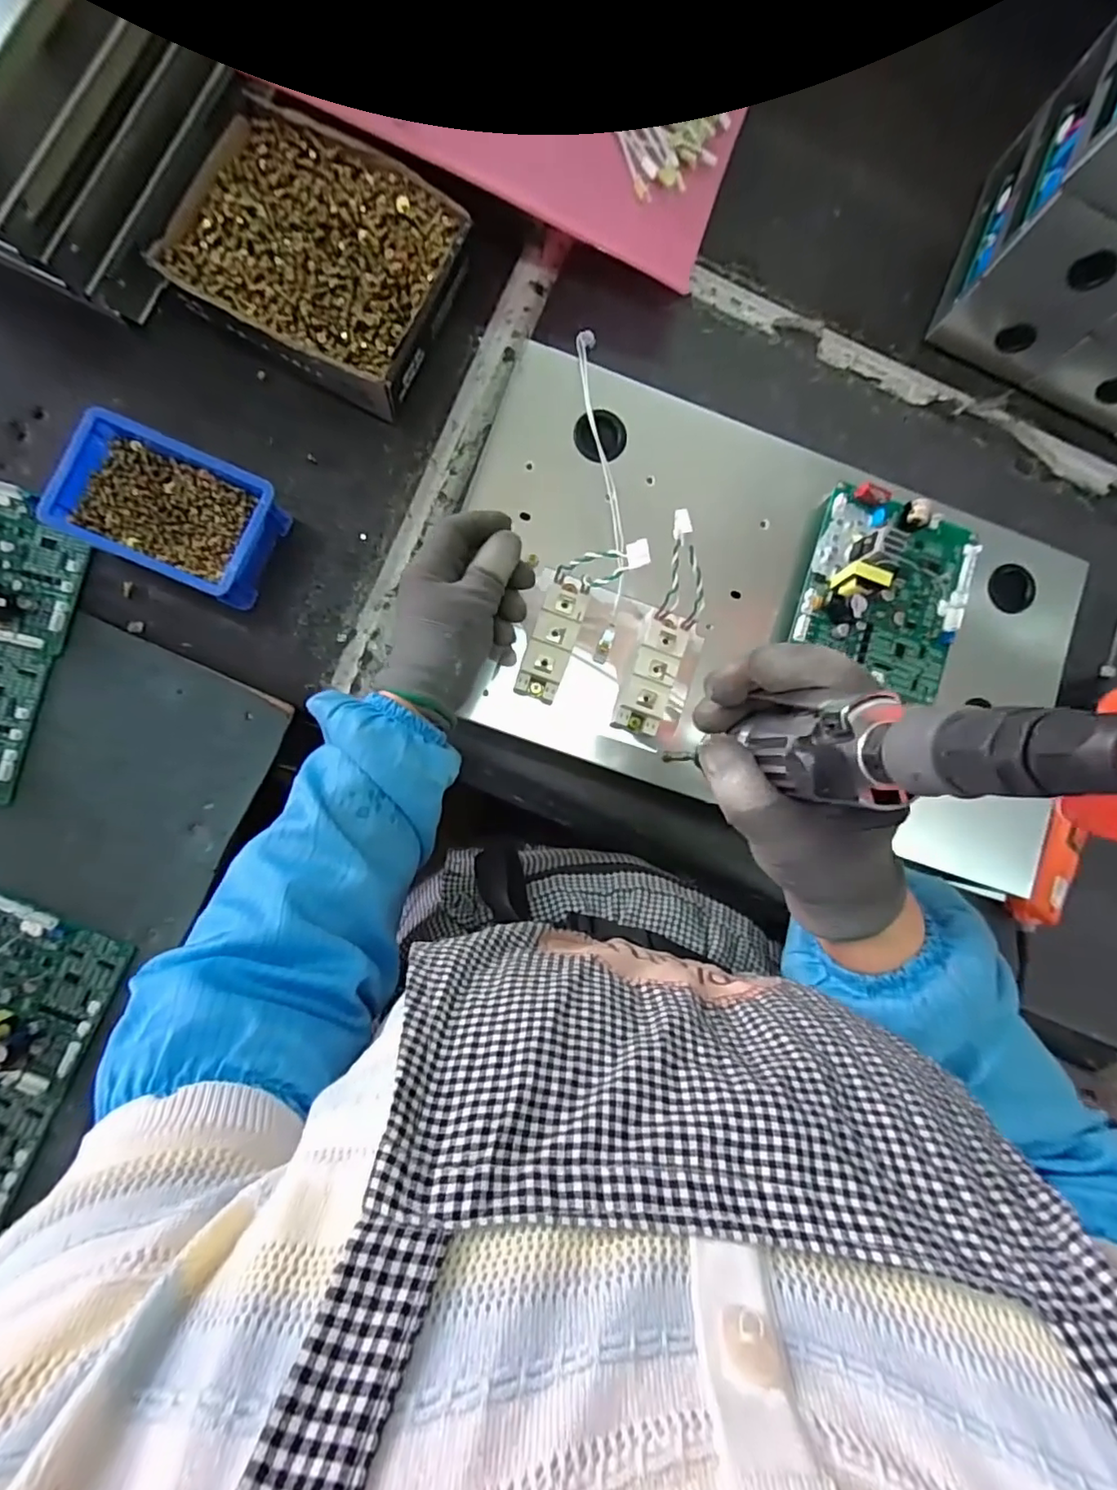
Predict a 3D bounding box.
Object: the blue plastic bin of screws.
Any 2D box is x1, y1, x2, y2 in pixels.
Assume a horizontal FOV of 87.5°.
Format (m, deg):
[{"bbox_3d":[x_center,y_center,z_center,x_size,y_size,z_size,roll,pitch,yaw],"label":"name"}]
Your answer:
[{"bbox_3d":[-0.307,-0.184,0.466,0.145,0.058,0.098,24,87,-2],"label":"blue plastic bin of screws"}]

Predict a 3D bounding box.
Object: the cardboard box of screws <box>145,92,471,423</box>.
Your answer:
[{"bbox_3d":[-0.193,-0.402,0.488,0.202,0.052,0.183,26,87,-2],"label":"cardboard box of screws"}]

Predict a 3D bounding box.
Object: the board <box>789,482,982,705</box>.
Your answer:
[{"bbox_3d":[0.261,-0.122,0.453,0.129,0.039,0.152,20,87,-3],"label":"board"}]

